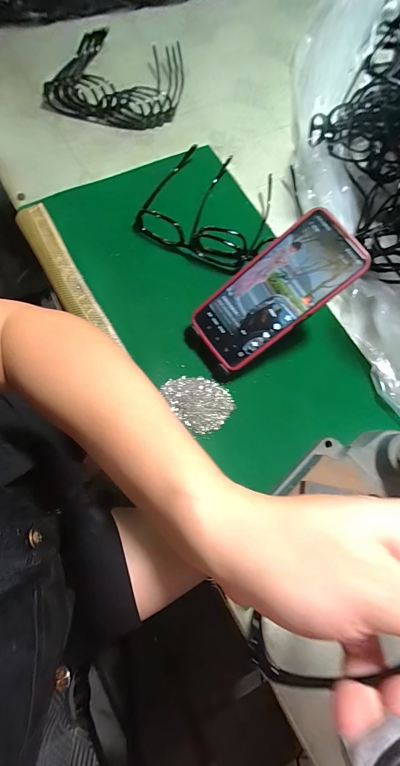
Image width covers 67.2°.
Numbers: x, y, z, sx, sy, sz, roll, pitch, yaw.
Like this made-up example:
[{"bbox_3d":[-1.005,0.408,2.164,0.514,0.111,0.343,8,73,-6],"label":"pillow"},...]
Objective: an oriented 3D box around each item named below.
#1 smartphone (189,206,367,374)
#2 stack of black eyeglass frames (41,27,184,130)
[{"bbox_3d":[0.075,-0.092,0.306,0.169,0.006,0.079,-37,82,14],"label":"smartphone"},{"bbox_3d":[-0.115,-0.435,0.422,0.175,0.056,0.163,7,75,-3],"label":"stack of black eyeglass frames"}]

